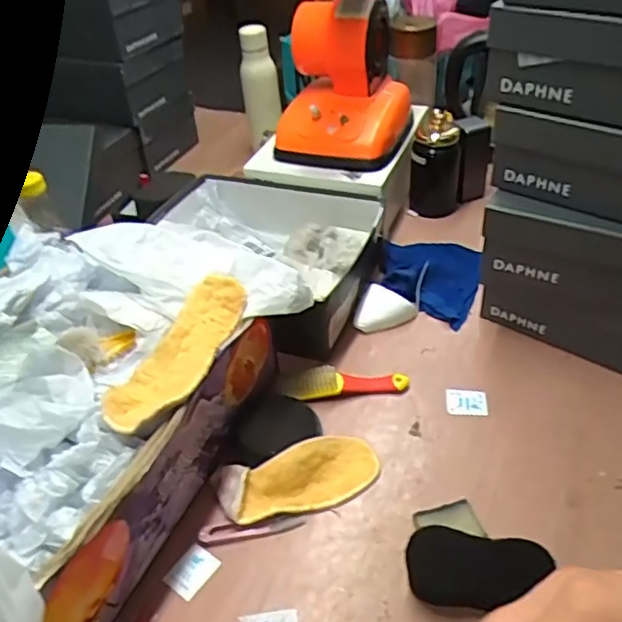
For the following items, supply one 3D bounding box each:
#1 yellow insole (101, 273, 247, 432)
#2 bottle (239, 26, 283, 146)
[{"bbox_3d":[-0.122,0.039,0.602,0.069,0.033,0.197,13,44,19],"label":"yellow insole"},{"bbox_3d":[-0.091,-0.404,1.127,0.067,0.200,0.082,-7,41,-3],"label":"bottle"}]

